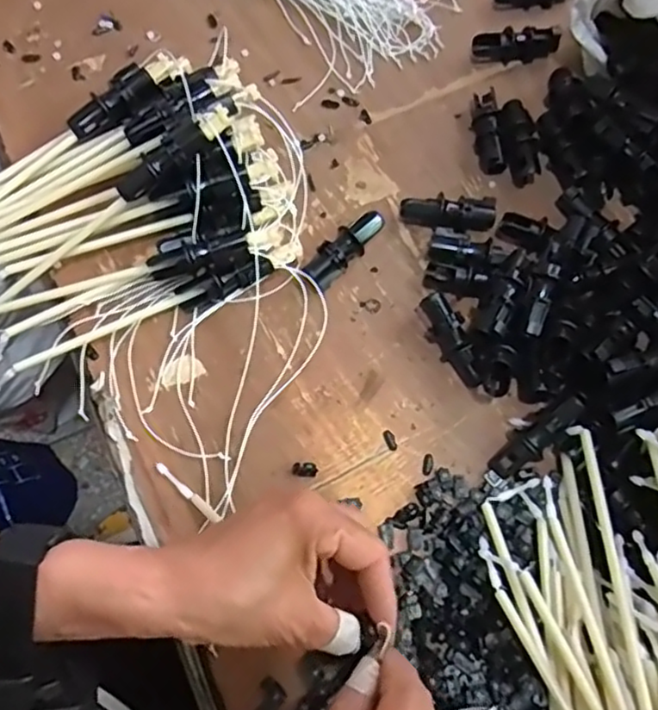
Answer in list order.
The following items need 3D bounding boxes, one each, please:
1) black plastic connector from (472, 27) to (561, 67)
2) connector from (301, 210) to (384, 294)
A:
[{"bbox_3d":[0.149,-0.245,0.513,0.068,0.021,0.018,-3,70,-2],"label":"black plastic connector"},{"bbox_3d":[0.010,-0.075,0.450,0.021,0.017,0.067,40,74,12],"label":"connector"}]

